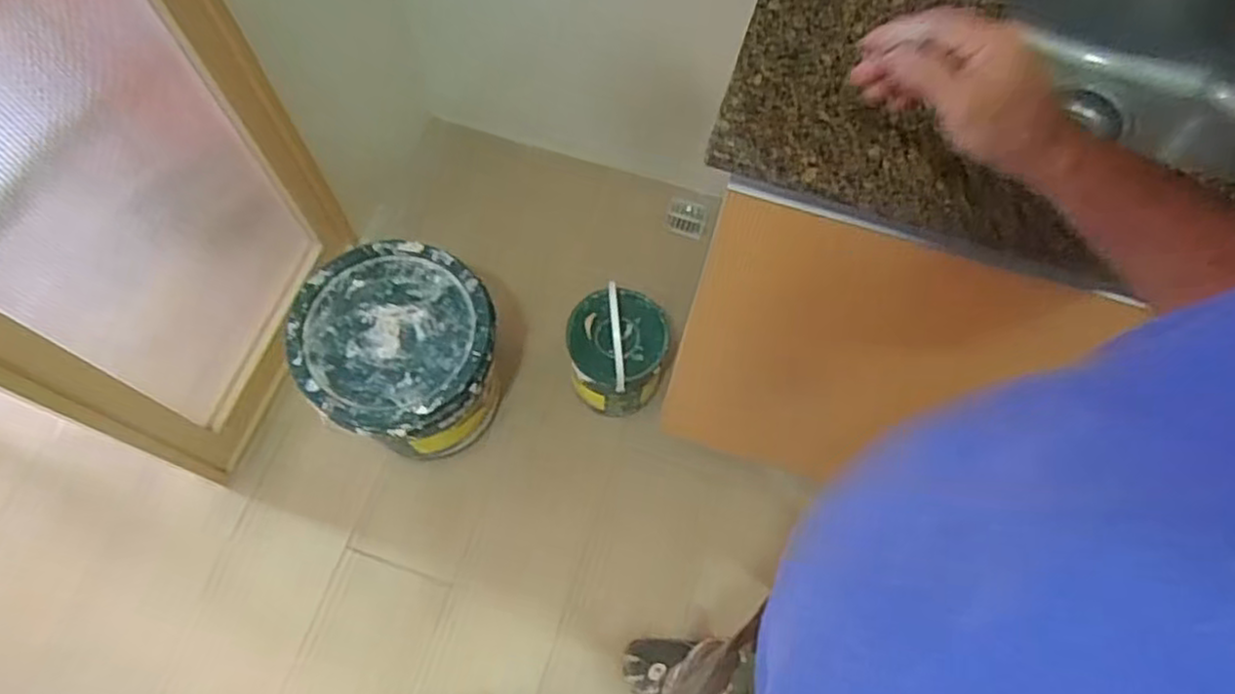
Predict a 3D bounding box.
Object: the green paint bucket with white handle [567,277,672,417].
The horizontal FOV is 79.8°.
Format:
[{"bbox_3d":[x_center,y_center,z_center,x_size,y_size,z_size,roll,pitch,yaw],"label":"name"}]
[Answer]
[{"bbox_3d":[0.000,0.013,1.308,0.166,0.182,0.174,0,67,-1],"label":"green paint bucket with white handle"}]

